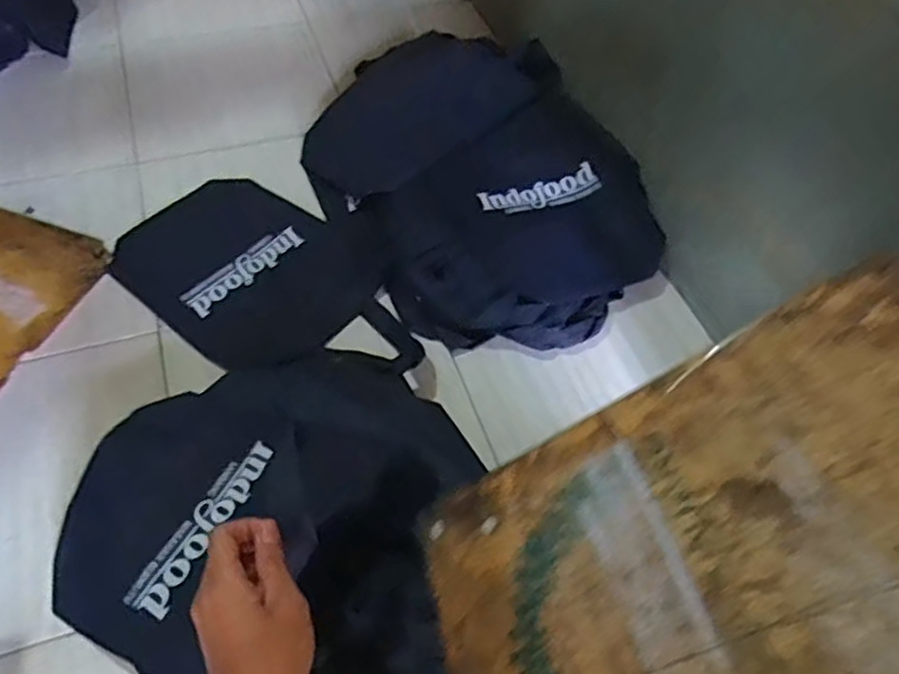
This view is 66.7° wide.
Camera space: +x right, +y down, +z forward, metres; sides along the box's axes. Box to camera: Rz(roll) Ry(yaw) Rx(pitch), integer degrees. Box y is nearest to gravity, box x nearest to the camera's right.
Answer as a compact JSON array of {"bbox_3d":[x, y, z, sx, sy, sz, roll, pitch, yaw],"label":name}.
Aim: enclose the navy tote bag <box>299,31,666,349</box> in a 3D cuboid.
[{"bbox_3d":[0.034,-0.296,1.164,0.468,0.125,0.703,-20,58,-18],"label":"navy tote bag"}]

